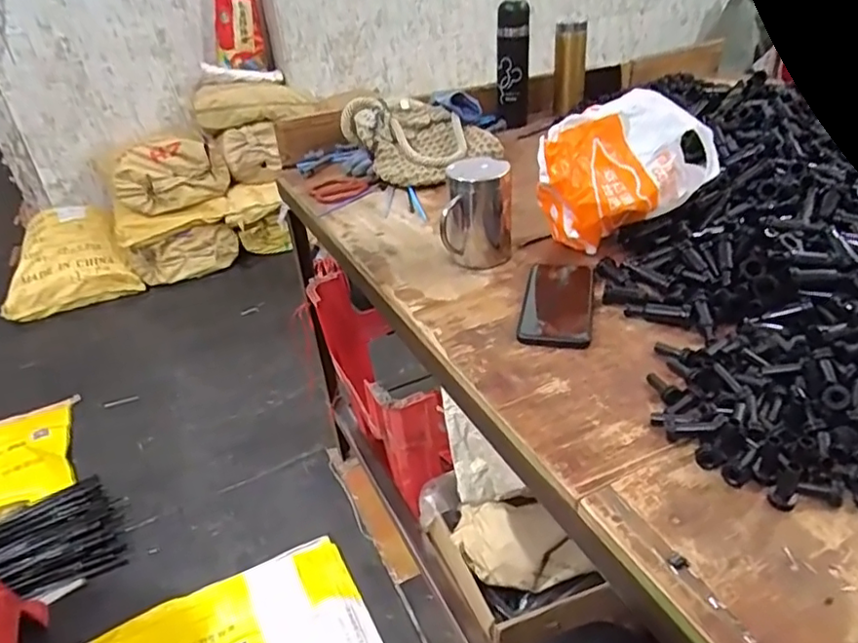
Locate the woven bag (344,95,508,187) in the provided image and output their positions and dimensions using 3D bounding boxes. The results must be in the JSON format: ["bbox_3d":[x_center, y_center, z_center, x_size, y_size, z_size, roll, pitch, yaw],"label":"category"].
[{"bbox_3d":[-0.010,-0.319,1.040,0.201,0.117,0.206,-29,40,-32],"label":"woven bag"}]

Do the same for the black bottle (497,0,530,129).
[{"bbox_3d":[0.169,-0.511,1.195,0.059,0.232,0.059,4,34,13],"label":"black bottle"}]

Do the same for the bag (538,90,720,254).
[{"bbox_3d":[0.232,-0.175,0.728,0.208,0.159,0.100,-11,34,-9],"label":"bag"}]

